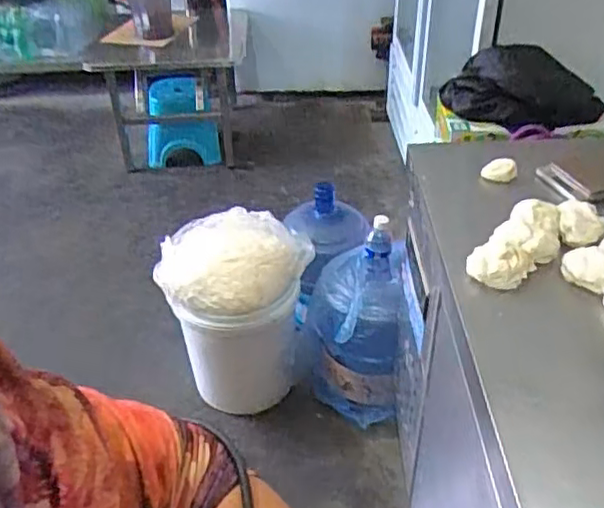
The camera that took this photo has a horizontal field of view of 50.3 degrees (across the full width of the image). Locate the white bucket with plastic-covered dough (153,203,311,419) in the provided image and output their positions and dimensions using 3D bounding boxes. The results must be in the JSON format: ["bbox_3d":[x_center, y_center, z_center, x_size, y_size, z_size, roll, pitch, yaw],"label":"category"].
[{"bbox_3d":[-0.149,0.153,1.587,0.339,0.423,0.310,-1,38,1],"label":"white bucket with plastic-covered dough"}]

